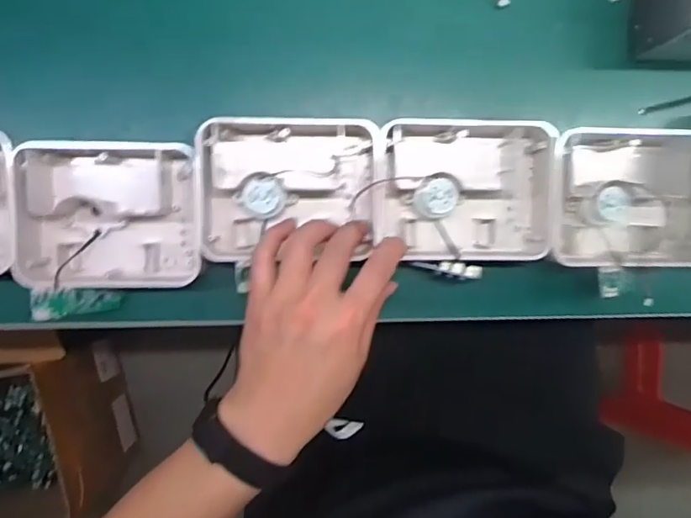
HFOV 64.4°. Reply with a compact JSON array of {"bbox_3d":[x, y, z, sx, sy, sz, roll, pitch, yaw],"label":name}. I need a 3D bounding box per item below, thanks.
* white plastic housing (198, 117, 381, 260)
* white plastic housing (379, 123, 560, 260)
[{"bbox_3d":[-0.039,-0.051,0.407,0.130,0.048,0.097,-1,91,-4],"label":"white plastic housing"},{"bbox_3d":[0.089,-0.050,0.415,0.131,0.049,0.100,0,91,-4],"label":"white plastic housing"}]

